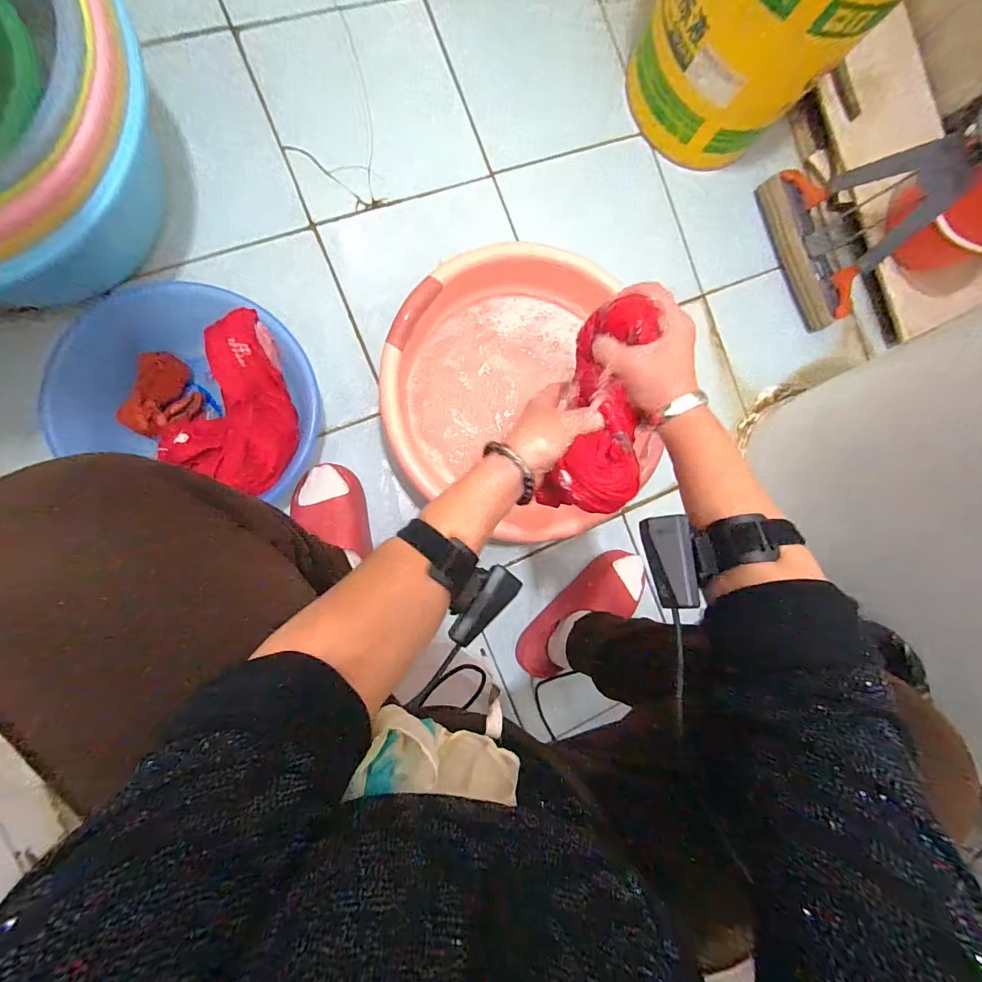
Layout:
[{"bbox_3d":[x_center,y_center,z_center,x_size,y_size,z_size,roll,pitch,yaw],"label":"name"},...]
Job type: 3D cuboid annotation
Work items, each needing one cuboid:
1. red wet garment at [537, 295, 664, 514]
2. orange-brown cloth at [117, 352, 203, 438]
[{"bbox_3d":[0.096,-0.071,0.362,0.076,0.052,0.178,11,83,-9],"label":"red wet garment"},{"bbox_3d":[-0.443,-0.127,0.574,0.075,0.040,0.112,33,85,-7],"label":"orange-brown cloth"}]

